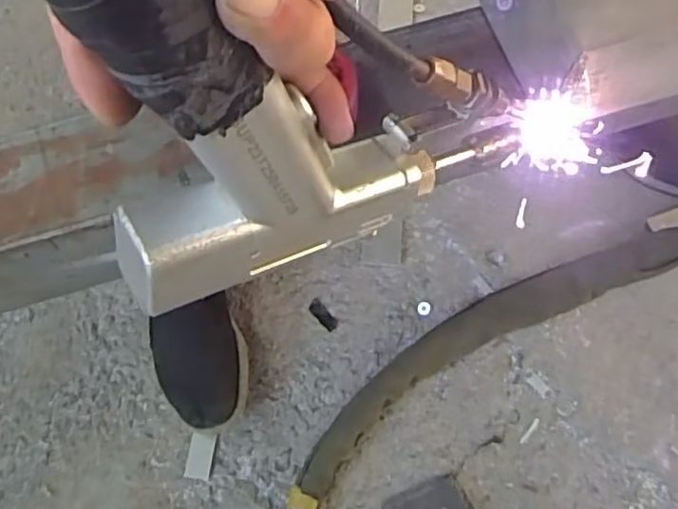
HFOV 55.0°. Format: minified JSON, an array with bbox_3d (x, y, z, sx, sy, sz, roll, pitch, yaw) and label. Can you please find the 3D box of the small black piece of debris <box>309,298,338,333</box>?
[{"bbox_3d":[-0.019,0.075,0.803,0.018,0.004,0.045,-39,73,-11],"label":"small black piece of debris"}]

